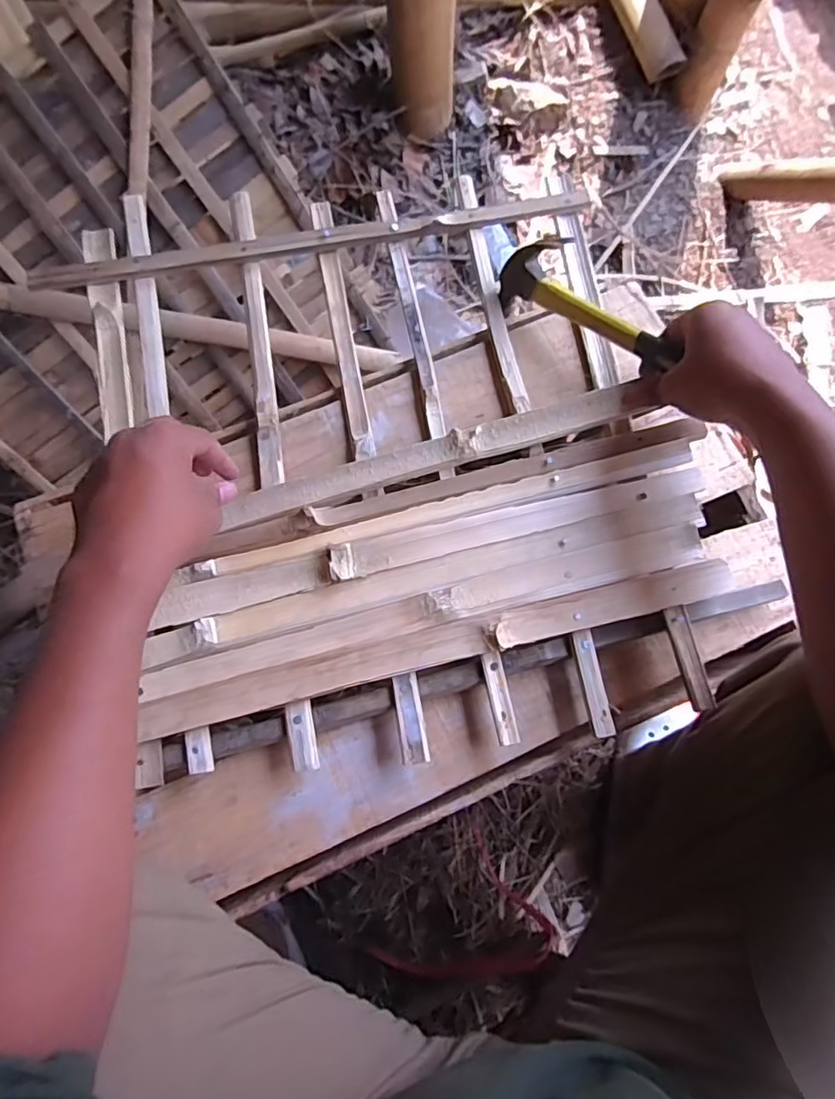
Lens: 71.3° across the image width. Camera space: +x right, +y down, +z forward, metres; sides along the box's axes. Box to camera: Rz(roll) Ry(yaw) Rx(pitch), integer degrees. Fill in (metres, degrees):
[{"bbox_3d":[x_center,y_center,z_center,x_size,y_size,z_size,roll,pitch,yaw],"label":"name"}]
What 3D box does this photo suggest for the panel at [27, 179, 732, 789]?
[{"bbox_3d":[-0.010,-0.097,0.487,0.475,0.036,0.495,-12,76,-5],"label":"panel"}]

